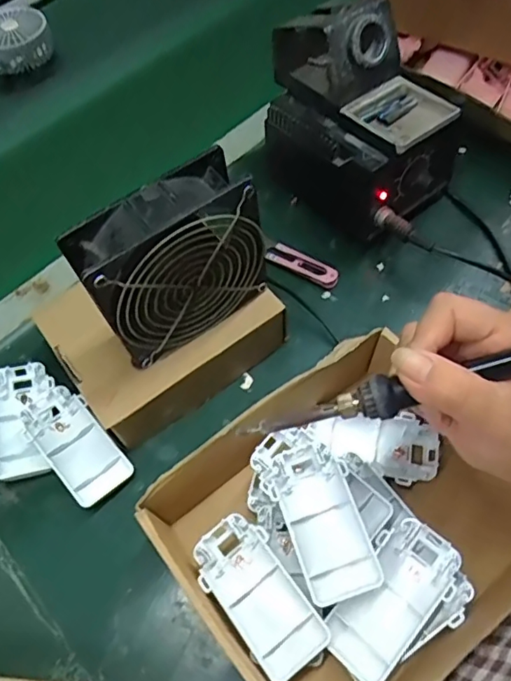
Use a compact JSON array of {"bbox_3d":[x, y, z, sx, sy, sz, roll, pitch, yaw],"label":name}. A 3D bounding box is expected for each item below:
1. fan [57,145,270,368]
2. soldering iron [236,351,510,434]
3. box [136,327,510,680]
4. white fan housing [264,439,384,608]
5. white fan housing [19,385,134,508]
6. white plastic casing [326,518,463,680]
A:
[{"bbox_3d":[-0.054,-0.050,0.374,0.121,0.117,0.047,-34,63,-17],"label":"fan"},{"bbox_3d":[0.097,0.025,0.272,0.209,0.025,0.025,-14,62,9],"label":"soldering iron"},{"bbox_3d":[0.064,0.122,0.359,0.204,0.075,0.183,-33,63,-16],"label":"box"},{"bbox_3d":[0.043,0.112,0.348,0.048,0.012,0.096,-21,60,-10],"label":"white fan housing"},{"bbox_3d":[-0.137,0.080,0.420,0.047,0.019,0.095,-41,65,-19],"label":"white fan housing"},{"bbox_3d":[0.084,0.159,0.338,0.046,0.019,0.094,35,81,18],"label":"white plastic casing"}]

